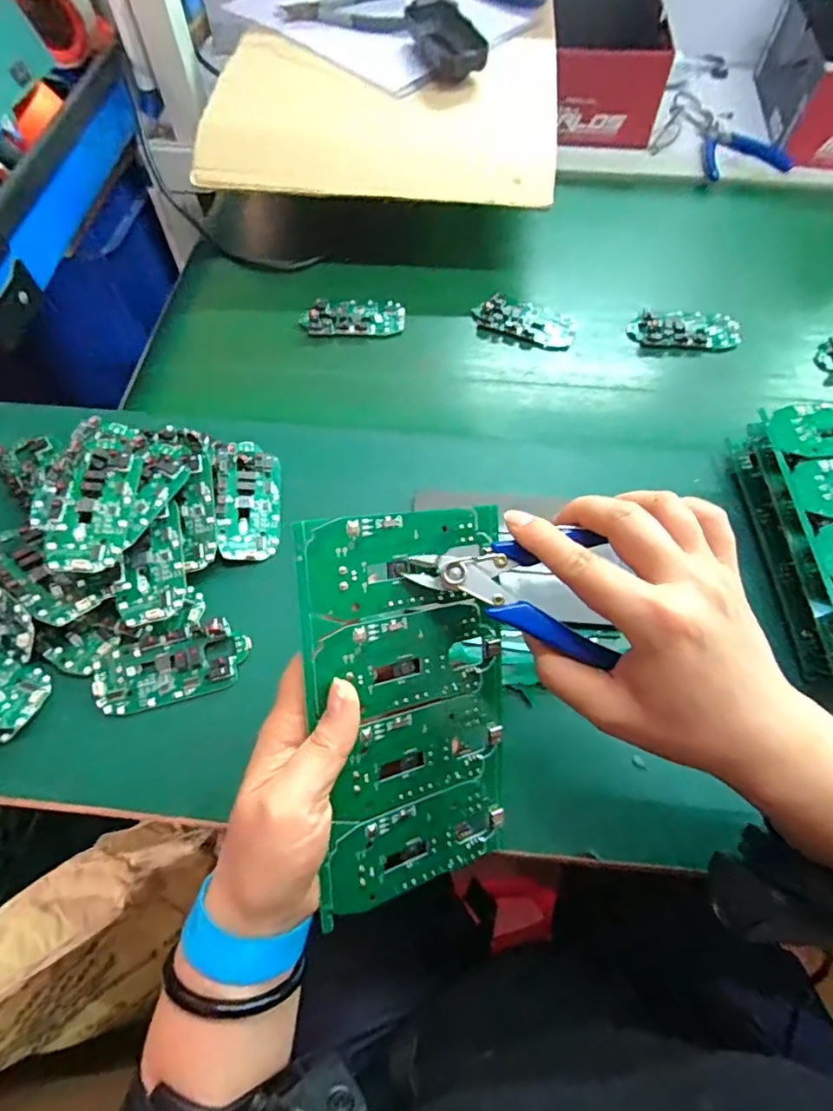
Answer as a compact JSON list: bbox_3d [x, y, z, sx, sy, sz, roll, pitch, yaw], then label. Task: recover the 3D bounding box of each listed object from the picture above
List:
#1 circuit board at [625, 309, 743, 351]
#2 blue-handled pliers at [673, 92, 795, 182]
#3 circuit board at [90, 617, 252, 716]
[{"bbox_3d":[0.251,-0.213,0.532,0.099,0.016,0.044,2,63,1],"label":"circuit board"},{"bbox_3d":[0.367,-0.509,0.683,0.105,0.026,0.168,-13,63,-6],"label":"blue-handled pliers"},{"bbox_3d":[-0.163,0.073,0.371,0.099,0.015,0.047,-15,64,-7],"label":"circuit board"}]

